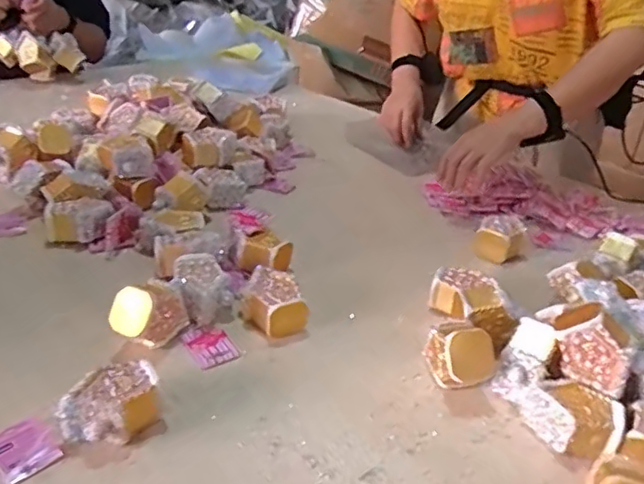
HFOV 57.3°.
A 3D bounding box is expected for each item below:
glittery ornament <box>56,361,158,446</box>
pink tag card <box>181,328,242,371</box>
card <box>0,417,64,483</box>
[{"bbox_3d":[-0.194,0.152,0.545,0.057,0.045,0.083,28,36,32],"label":"glittery ornament"},{"bbox_3d":[-0.126,0.116,0.662,0.046,0.006,0.065,-20,40,-29],"label":"pink tag card"},{"bbox_3d":[-0.265,0.185,0.523,0.053,0.010,0.048,27,35,31],"label":"card"}]

